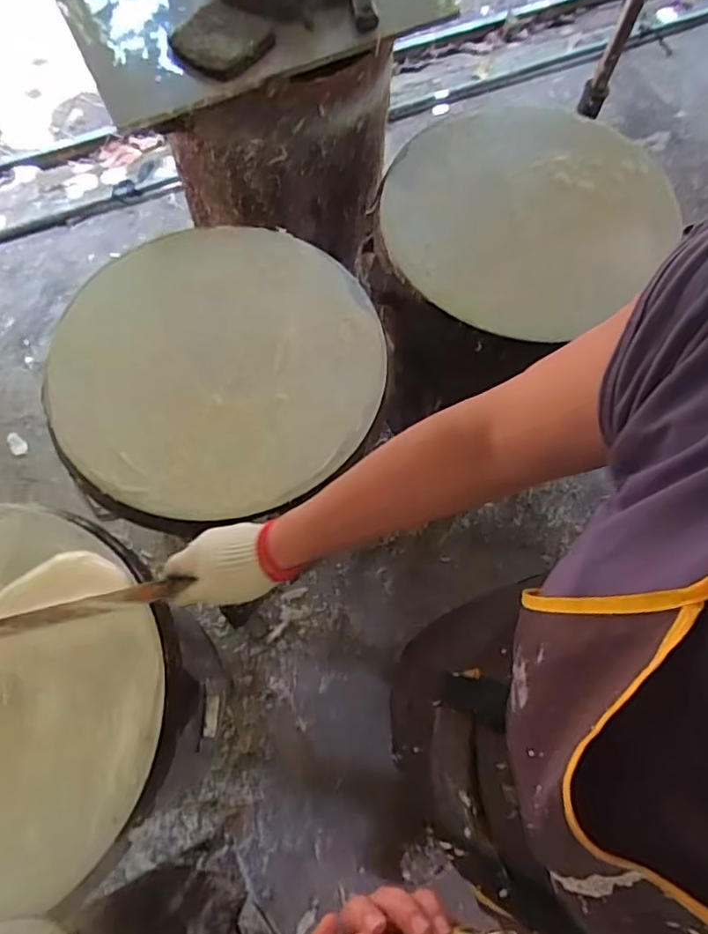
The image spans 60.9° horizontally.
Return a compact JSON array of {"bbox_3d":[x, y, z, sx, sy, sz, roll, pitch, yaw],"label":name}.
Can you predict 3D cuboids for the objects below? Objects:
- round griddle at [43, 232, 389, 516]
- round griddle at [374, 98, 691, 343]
[{"bbox_3d":[-0.150,-0.130,0.698,0.353,0.040,0.374,0,70,0],"label":"round griddle"},{"bbox_3d":[0.242,-0.354,0.817,0.423,0.039,0.349,-39,72,-15],"label":"round griddle"}]

